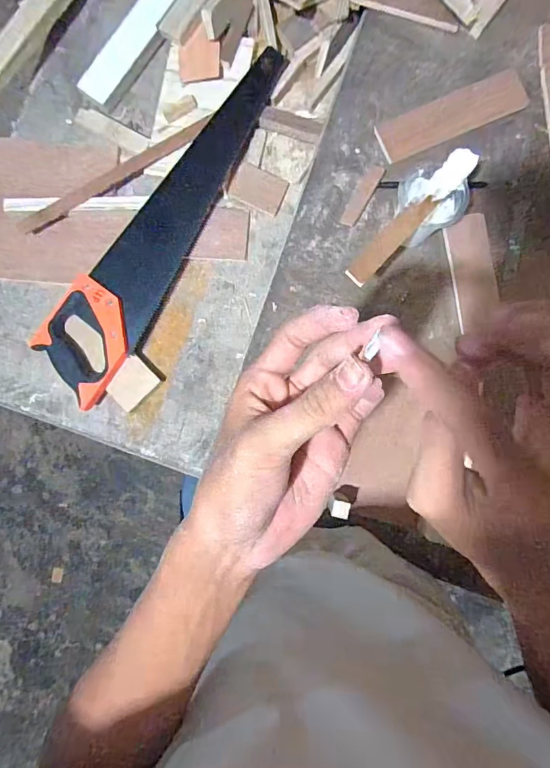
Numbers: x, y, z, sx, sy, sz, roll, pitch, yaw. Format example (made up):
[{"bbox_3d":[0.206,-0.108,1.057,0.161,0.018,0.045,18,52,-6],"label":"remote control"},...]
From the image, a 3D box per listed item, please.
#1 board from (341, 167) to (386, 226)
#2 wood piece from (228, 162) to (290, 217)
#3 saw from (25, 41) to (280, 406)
[{"bbox_3d":[0.110,-0.235,0.540,0.019,0.004,0.083,30,89,7],"label":"board"},{"bbox_3d":[-0.022,-0.268,0.596,0.072,0.004,0.052,22,89,-6],"label":"wood piece"},{"bbox_3d":[-0.156,-0.228,0.586,0.115,0.036,0.535,29,89,7],"label":"saw"}]

